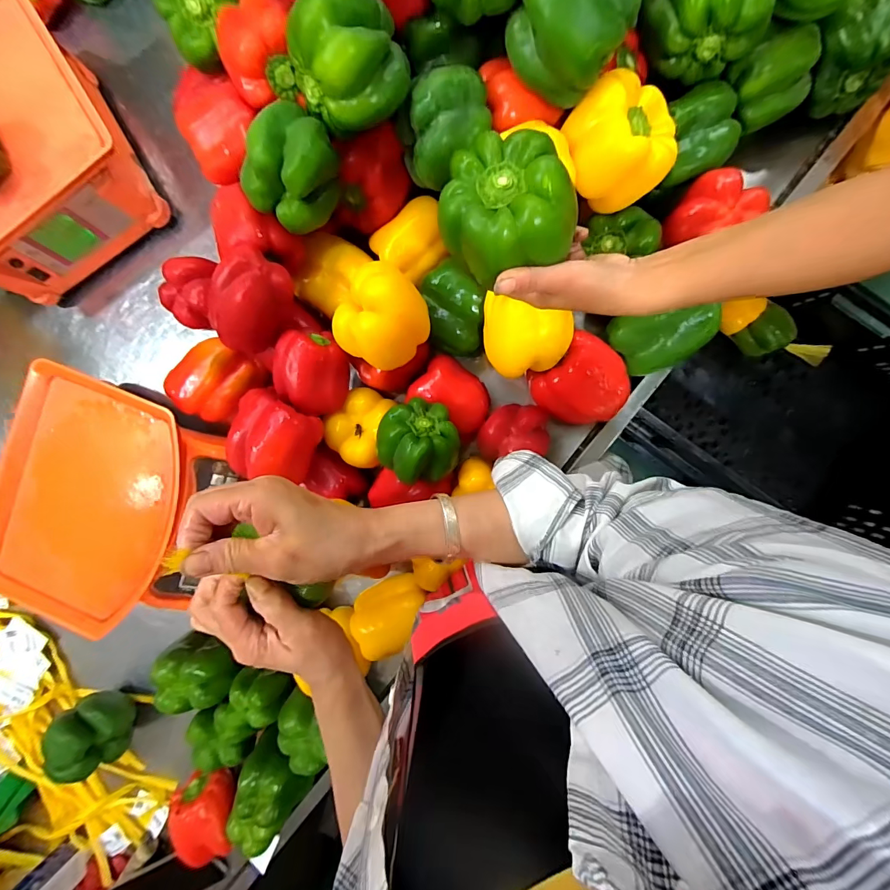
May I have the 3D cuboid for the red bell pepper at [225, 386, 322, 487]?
[{"bbox_3d":[-0.183,-0.013,0.446,0.086,0.074,0.087,12,95,6],"label":"red bell pepper"}]

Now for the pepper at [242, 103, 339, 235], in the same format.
[{"bbox_3d":[-0.144,-0.261,0.384,0.080,0.063,0.097,36,97,3],"label":"pepper"}]

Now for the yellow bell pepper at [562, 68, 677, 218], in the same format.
[{"bbox_3d":[0.170,-0.286,0.395,0.100,0.072,0.096,0,94,7],"label":"yellow bell pepper"}]

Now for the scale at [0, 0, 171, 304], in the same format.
[{"bbox_3d":[-0.541,-0.356,0.519,0.298,0.109,0.240,-29,90,8],"label":"scale"}]

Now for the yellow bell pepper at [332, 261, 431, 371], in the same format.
[{"bbox_3d":[-0.064,-0.134,0.425,0.086,0.081,0.099,35,97,3],"label":"yellow bell pepper"}]

